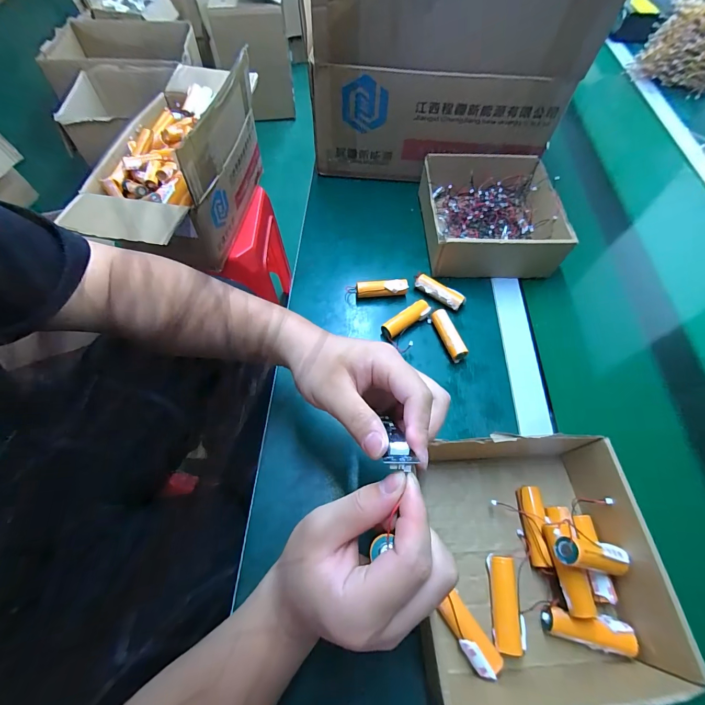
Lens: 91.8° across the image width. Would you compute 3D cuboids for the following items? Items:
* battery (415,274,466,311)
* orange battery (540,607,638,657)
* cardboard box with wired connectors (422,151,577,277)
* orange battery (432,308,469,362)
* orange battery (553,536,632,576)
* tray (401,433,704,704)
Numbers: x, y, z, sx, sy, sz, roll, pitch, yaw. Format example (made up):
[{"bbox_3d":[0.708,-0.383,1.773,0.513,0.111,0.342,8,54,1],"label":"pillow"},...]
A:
[{"bbox_3d":[0.121,-0.084,0.481,0.072,0.019,0.021,34,66,16],"label":"battery"},{"bbox_3d":[0.204,0.243,0.301,0.076,0.020,0.024,11,62,5],"label":"orange battery"},{"bbox_3d":[0.210,-0.212,0.530,0.199,0.073,0.200,1,61,-1],"label":"cardboard box with wired connectors"},{"bbox_3d":[0.125,-0.022,0.448,0.022,0.022,0.070,-15,63,-10],"label":"orange battery"},{"bbox_3d":[0.209,0.176,0.294,0.075,0.021,0.022,20,58,-16],"label":"orange battery"},{"bbox_3d":[0.158,0.184,0.309,0.212,0.072,0.202,0,61,-2],"label":"tray"}]

